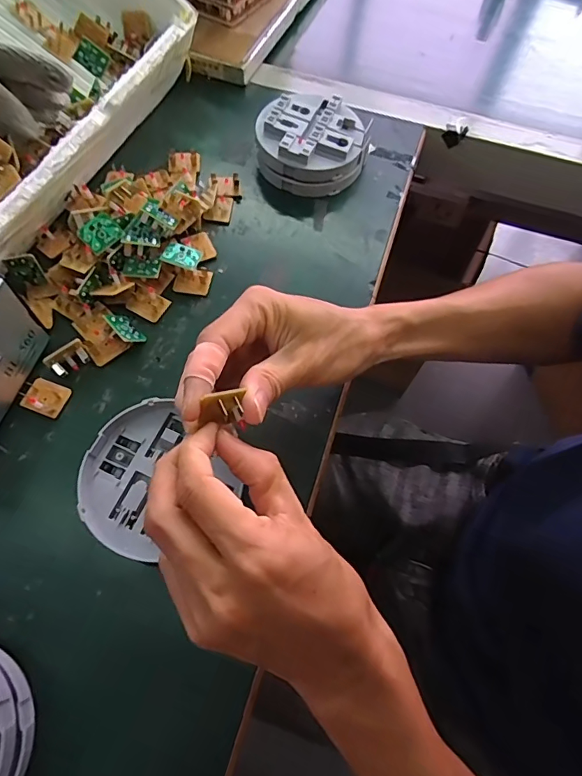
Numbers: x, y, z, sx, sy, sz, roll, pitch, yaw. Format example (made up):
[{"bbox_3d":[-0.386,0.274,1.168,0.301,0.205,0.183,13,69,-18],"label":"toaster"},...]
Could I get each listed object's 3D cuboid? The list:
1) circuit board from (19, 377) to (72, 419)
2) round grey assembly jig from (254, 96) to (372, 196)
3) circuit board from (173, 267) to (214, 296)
[{"bbox_3d":[-0.183,0.007,0.338,0.029,0.008,0.025,20,65,7],"label":"circuit board"},{"bbox_3d":[0.021,-0.236,0.442,0.099,0.042,0.094,-22,67,-13],"label":"round grey assembly jig"},{"bbox_3d":[-0.084,-0.091,0.387,0.030,0.007,0.022,9,89,2],"label":"circuit board"}]

